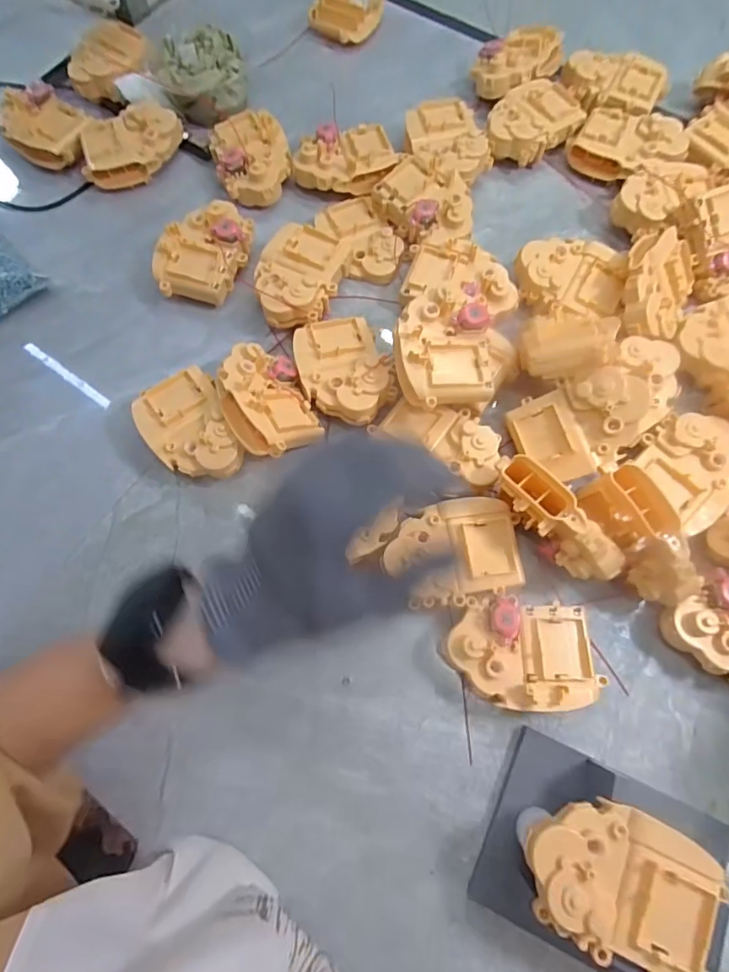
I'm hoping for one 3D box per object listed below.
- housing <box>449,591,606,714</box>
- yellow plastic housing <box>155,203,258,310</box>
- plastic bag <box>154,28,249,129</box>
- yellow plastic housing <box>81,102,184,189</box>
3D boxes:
[{"bbox_3d":[0.107,0.115,0.341,0.100,0.039,0.074,-5,72,0],"label":"housing"},{"bbox_3d":[-0.145,-0.212,0.452,0.068,0.039,0.101,20,73,8],"label":"yellow plastic housing"},{"bbox_3d":[-0.166,-0.421,0.508,0.087,0.050,0.087,-16,72,-4],"label":"plastic bag"},{"bbox_3d":[-0.232,-0.342,0.495,0.099,0.037,0.067,-16,72,-4],"label":"yellow plastic housing"}]

